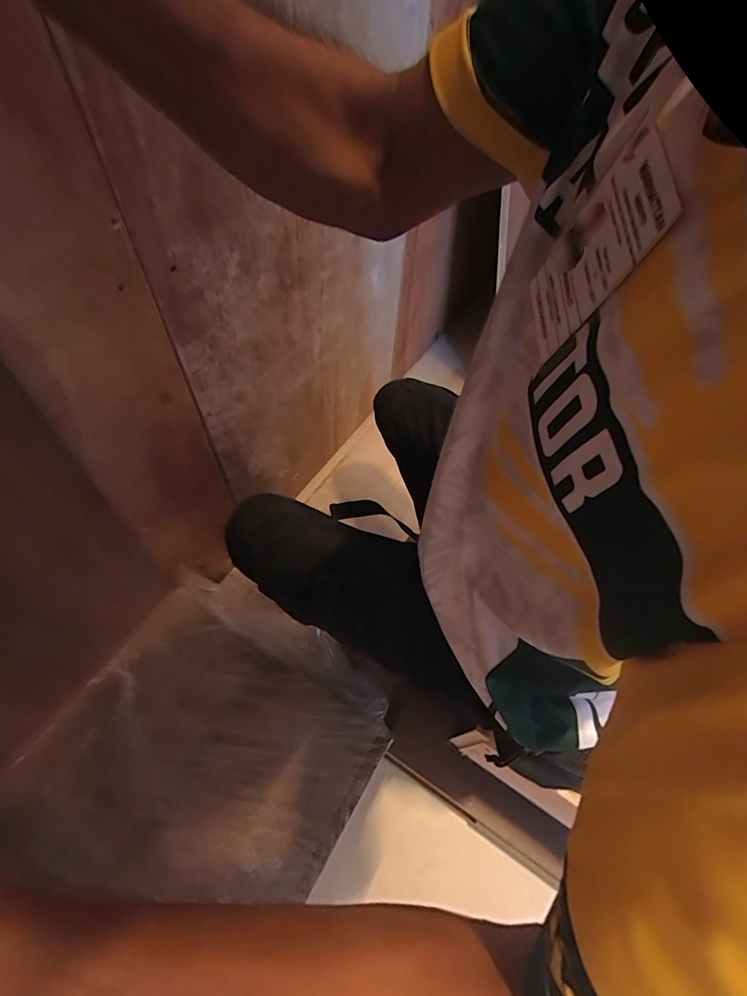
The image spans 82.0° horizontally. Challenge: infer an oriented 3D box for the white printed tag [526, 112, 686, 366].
[{"bbox_3d":[0.097,-0.112,0.195,0.004,0.084,0.058,4,70,-11],"label":"white printed tag"}]

